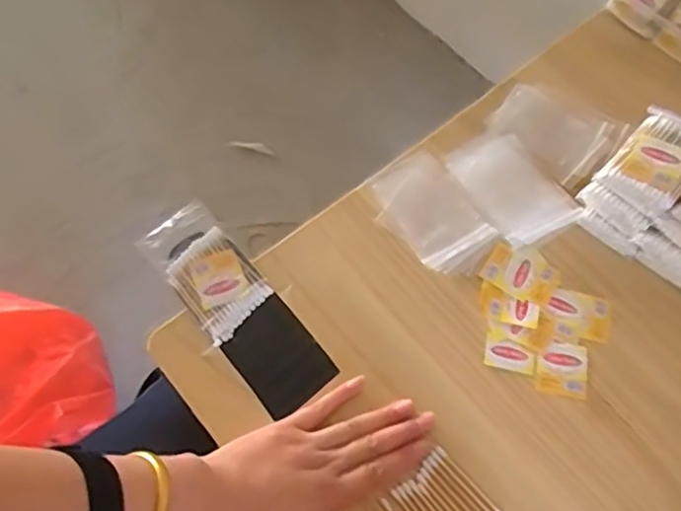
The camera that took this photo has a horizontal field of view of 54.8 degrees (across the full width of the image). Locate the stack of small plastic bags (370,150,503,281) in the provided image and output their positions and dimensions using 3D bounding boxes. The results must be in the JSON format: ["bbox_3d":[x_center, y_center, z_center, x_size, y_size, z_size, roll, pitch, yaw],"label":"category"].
[{"bbox_3d":[0.078,-0.036,0.565,0.076,0.008,0.115,-33,71,-17],"label":"stack of small plastic bags"}]

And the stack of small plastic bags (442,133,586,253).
[{"bbox_3d":[0.152,-0.060,0.581,0.078,0.006,0.107,-26,69,-14],"label":"stack of small plastic bags"}]

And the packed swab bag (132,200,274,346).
[{"bbox_3d":[-0.108,0.011,0.533,0.064,0.018,0.108,-37,72,-18],"label":"packed swab bag"}]

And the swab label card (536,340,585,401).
[{"bbox_3d":[0.174,0.089,0.516,0.038,0.005,0.041,10,65,1],"label":"swab label card"}]

